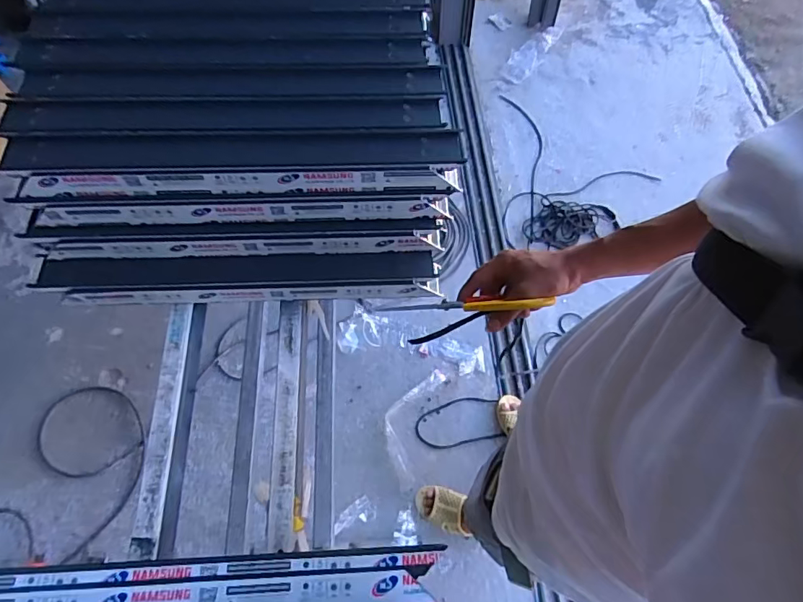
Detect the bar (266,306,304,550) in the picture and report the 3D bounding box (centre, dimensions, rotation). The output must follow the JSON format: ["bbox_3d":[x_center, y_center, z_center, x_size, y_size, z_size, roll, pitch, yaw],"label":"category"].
[{"bbox_3d":[-0.163,0.156,0.683,0.035,0.023,0.348,-3,65,-1],"label":"bar"}]

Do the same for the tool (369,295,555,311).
[{"bbox_3d":[0.071,0.007,0.597,0.224,0.020,0.018,-3,63,24],"label":"tool"}]

